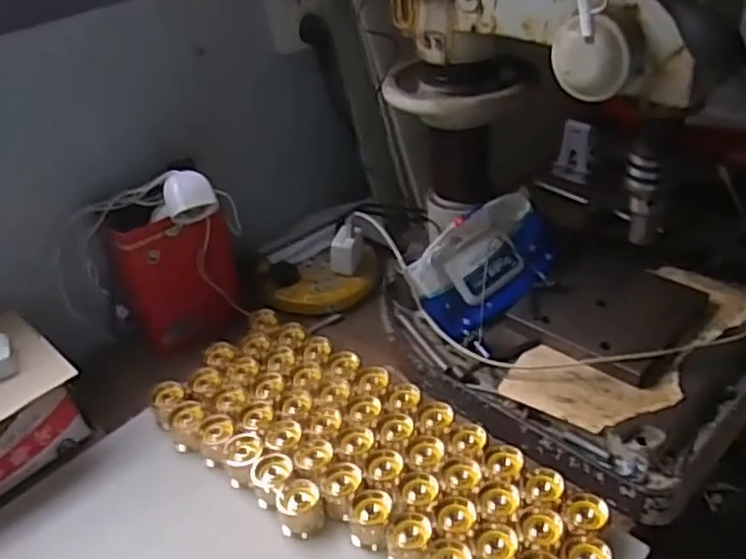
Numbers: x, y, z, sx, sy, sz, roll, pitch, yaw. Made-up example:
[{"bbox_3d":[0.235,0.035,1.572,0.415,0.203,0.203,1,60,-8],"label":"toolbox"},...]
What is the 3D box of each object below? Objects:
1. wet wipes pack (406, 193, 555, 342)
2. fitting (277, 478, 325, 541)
[{"bbox_3d":[0.129,-0.019,0.796,0.178,0.115,0.038,-31,6,-24],"label":"wet wipes pack"},{"bbox_3d":[-0.067,0.213,0.649,0.040,0.036,0.042,-5,36,3],"label":"fitting"}]

